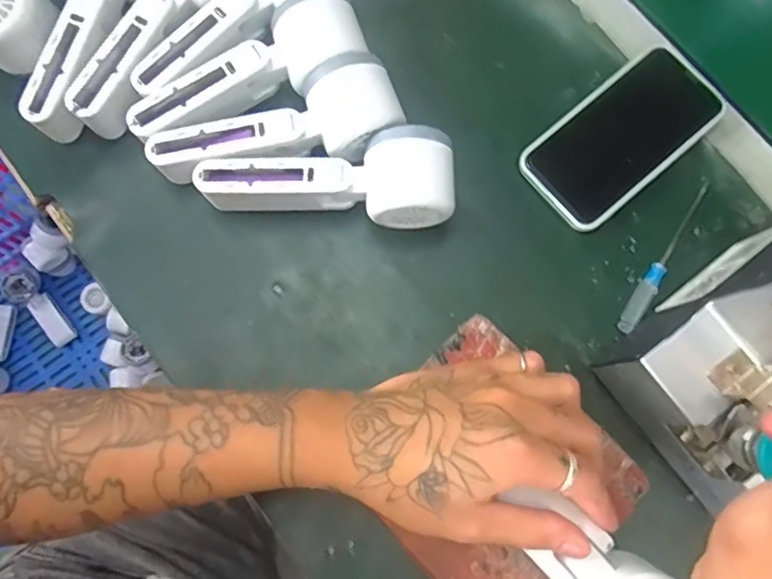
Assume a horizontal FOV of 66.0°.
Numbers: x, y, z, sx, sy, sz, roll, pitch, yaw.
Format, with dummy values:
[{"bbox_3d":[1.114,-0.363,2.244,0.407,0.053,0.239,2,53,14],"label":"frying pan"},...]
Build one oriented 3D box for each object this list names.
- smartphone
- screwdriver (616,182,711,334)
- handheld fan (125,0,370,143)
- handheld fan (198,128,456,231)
[{"bbox_3d":[0.170,-0.111,0.426,0.146,0.015,0.075,-40,83,-7],"label":"smartphone"},{"bbox_3d":[0.195,-0.024,0.415,0.013,0.007,0.124,31,81,5],"label":"screwdriver"},{"bbox_3d":[-0.090,-0.138,0.401,0.164,0.050,0.061,-33,82,-7],"label":"handheld fan"},{"bbox_3d":[-0.038,-0.071,0.393,0.165,0.055,0.055,-1,80,-2],"label":"handheld fan"}]

